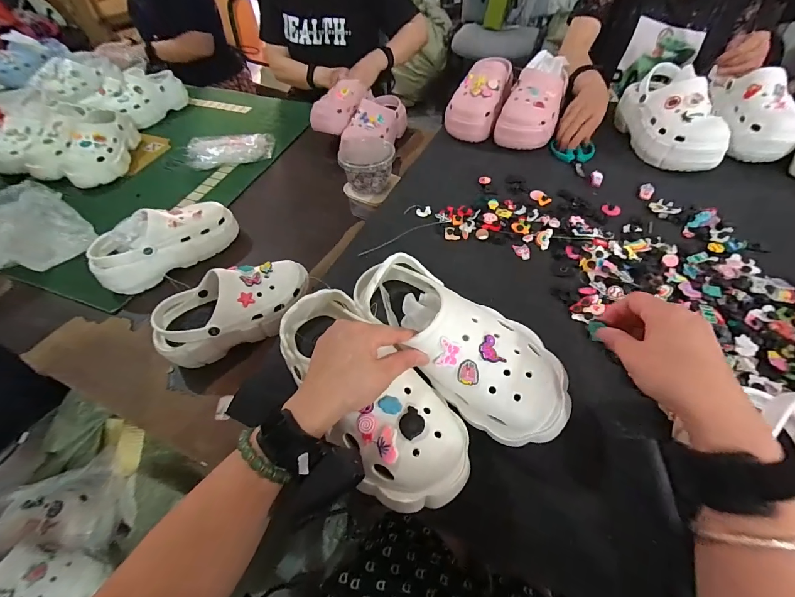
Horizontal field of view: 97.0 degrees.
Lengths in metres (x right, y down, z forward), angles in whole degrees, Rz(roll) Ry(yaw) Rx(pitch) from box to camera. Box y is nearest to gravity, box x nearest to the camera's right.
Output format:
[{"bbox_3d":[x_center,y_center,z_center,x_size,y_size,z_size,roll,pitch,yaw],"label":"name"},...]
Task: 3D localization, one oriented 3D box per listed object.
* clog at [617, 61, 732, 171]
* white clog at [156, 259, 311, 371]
[{"bbox_3d":[0.528,-0.353,0.678,0.106,0.109,0.225,-5,53,1],"label":"clog"},{"bbox_3d":[-0.265,0.014,0.581,0.247,0.088,0.103,-23,55,-13],"label":"white clog"}]

